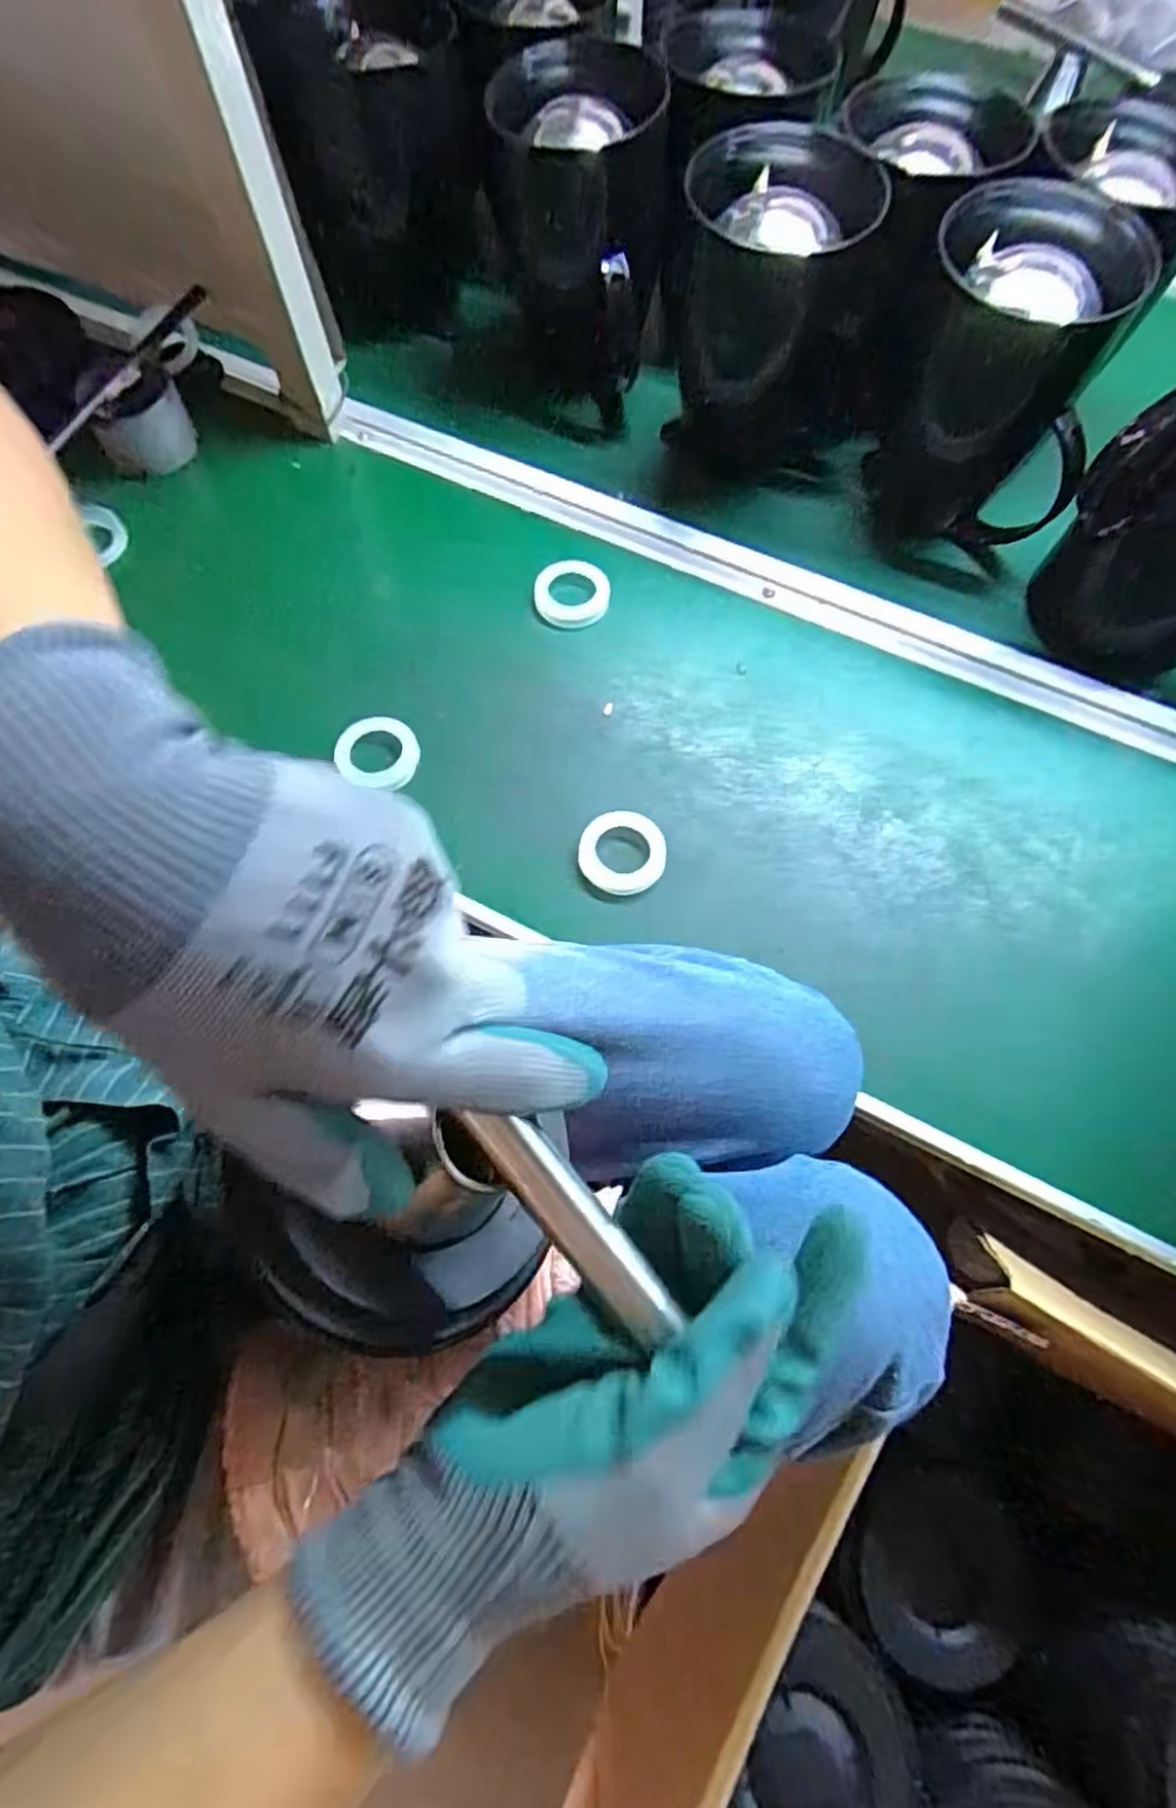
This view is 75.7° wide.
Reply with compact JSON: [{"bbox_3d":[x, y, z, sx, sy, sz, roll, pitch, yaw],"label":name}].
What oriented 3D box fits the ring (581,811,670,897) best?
[{"bbox_3d":[0.024,-0.034,0.517,0.058,0.019,0.056,0,68,0],"label":"ring"}]

